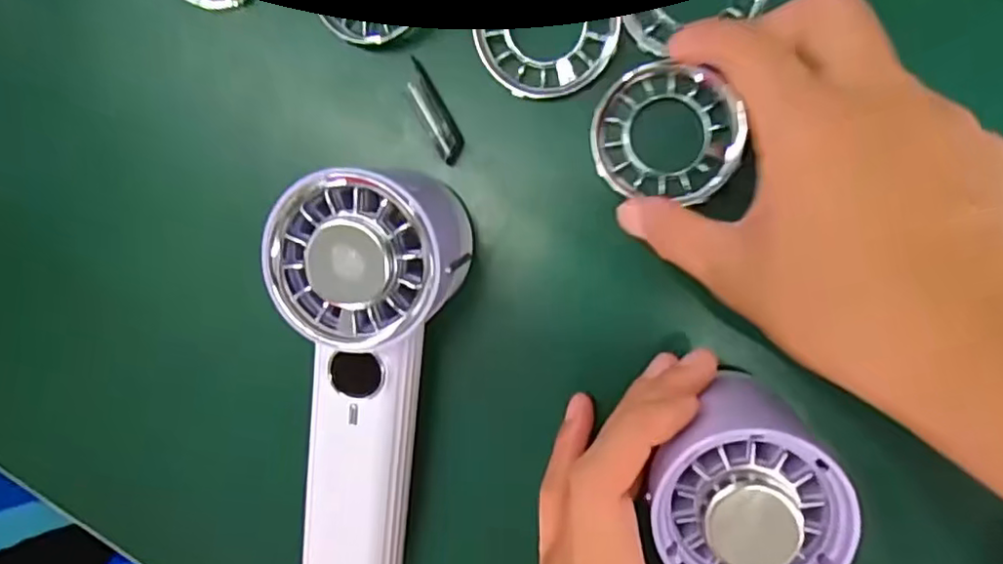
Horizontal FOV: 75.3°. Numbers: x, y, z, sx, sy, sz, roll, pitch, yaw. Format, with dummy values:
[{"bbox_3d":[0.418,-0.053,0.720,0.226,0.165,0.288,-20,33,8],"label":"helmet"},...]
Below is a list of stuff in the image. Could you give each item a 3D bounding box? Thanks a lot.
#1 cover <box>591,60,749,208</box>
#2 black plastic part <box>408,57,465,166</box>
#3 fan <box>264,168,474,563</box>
[{"bbox_3d":[0.068,-0.061,0.267,0.059,0.006,0.053,10,91,6],"label":"cover"},{"bbox_3d":[-0.030,-0.073,0.278,0.011,0.011,0.046,-30,87,6],"label":"black plastic part"},{"bbox_3d":[-0.052,0.051,0.266,0.065,0.068,0.197,7,106,6],"label":"fan"}]

